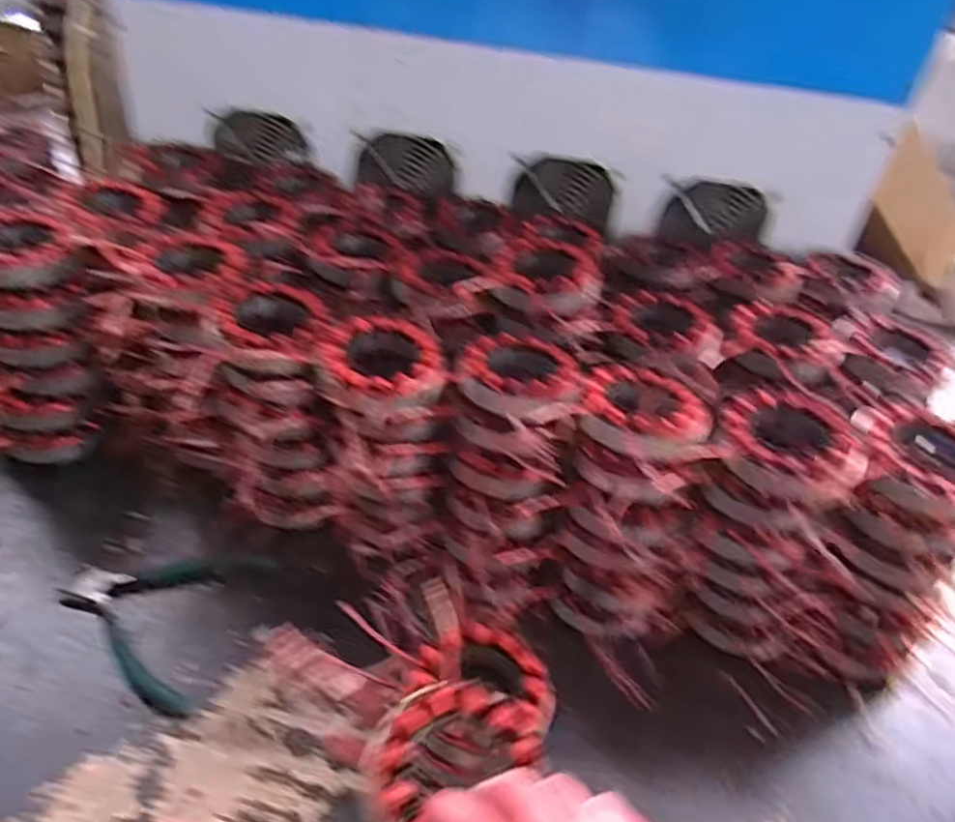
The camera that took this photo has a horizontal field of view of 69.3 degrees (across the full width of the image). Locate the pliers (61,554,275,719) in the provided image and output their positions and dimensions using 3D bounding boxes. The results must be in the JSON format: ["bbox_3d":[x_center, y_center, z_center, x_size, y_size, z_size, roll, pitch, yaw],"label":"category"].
[{"bbox_3d":[-0.242,0.148,0.512,0.135,0.019,0.127,14,38,8],"label":"pliers"}]

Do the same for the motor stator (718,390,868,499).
[{"bbox_3d":[0.212,0.024,0.475,0.090,0.036,0.090,20,40,16],"label":"motor stator"}]

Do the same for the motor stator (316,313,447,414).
[{"bbox_3d":[-0.072,-0.038,0.502,0.088,0.030,0.091,-1,39,-11],"label":"motor stator"}]

